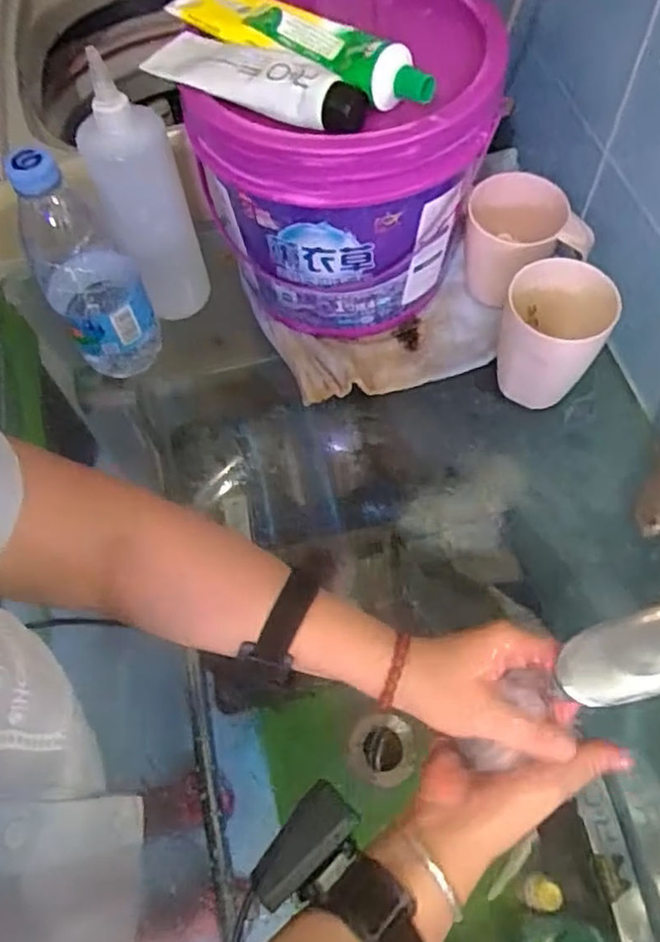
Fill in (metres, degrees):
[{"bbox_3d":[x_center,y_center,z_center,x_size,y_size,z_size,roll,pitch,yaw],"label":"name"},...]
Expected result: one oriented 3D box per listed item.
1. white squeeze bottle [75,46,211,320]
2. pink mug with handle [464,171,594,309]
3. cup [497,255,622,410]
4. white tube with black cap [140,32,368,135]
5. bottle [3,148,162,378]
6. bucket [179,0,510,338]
[{"bbox_3d":[-0.142,-0.199,0.526,0.060,0.198,0.061,-24,63,-10],"label":"white squeeze bottle"},{"bbox_3d":[0.161,-0.186,0.557,0.099,0.079,0.088,7,62,6],"label":"pink mug with handle"},{"bbox_3d":[0.167,-0.100,0.516,0.073,0.104,0.079,-1,62,2],"label":"cup"},{"bbox_3d":[-0.056,-0.258,0.432,0.163,0.026,0.047,35,69,19],"label":"white tube with black cap"},{"bbox_3d":[-0.185,-0.150,0.509,0.071,0.196,0.059,-24,63,-10],"label":"bottle"},{"bbox_3d":[0.021,-0.238,0.539,0.197,0.203,0.212,-1,62,2],"label":"bucket"}]

